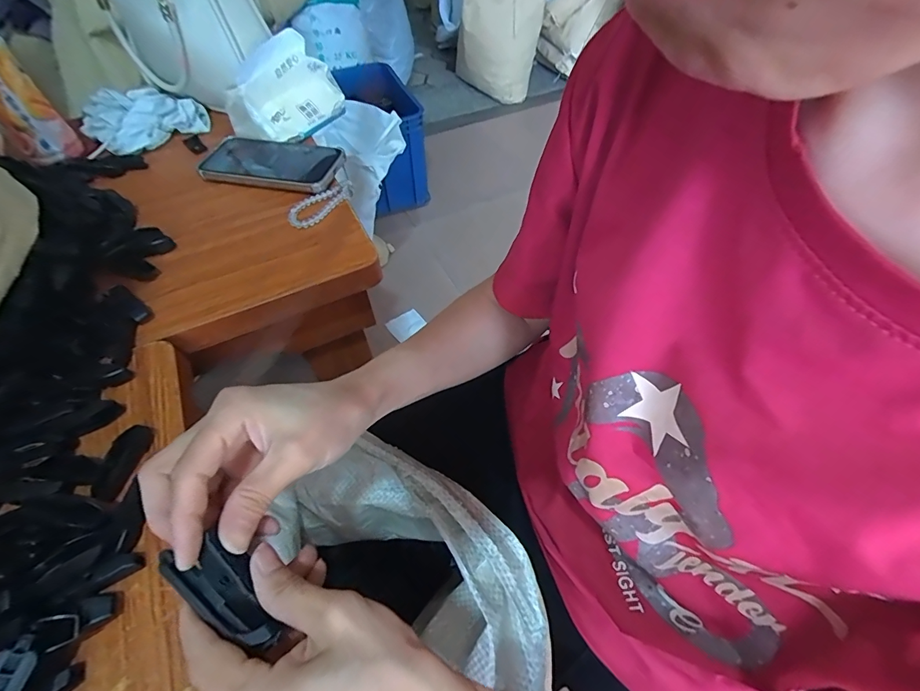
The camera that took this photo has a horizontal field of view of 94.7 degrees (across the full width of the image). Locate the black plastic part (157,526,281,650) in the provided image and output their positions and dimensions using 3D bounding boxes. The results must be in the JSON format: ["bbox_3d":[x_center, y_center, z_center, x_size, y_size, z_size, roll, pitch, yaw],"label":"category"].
[{"bbox_3d":[-0.114,0.113,0.202,0.071,0.020,0.028,31,60,14],"label":"black plastic part"}]

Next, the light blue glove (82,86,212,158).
[{"bbox_3d":[-0.450,-0.325,0.600,0.126,0.042,0.140,33,61,23],"label":"light blue glove"}]

